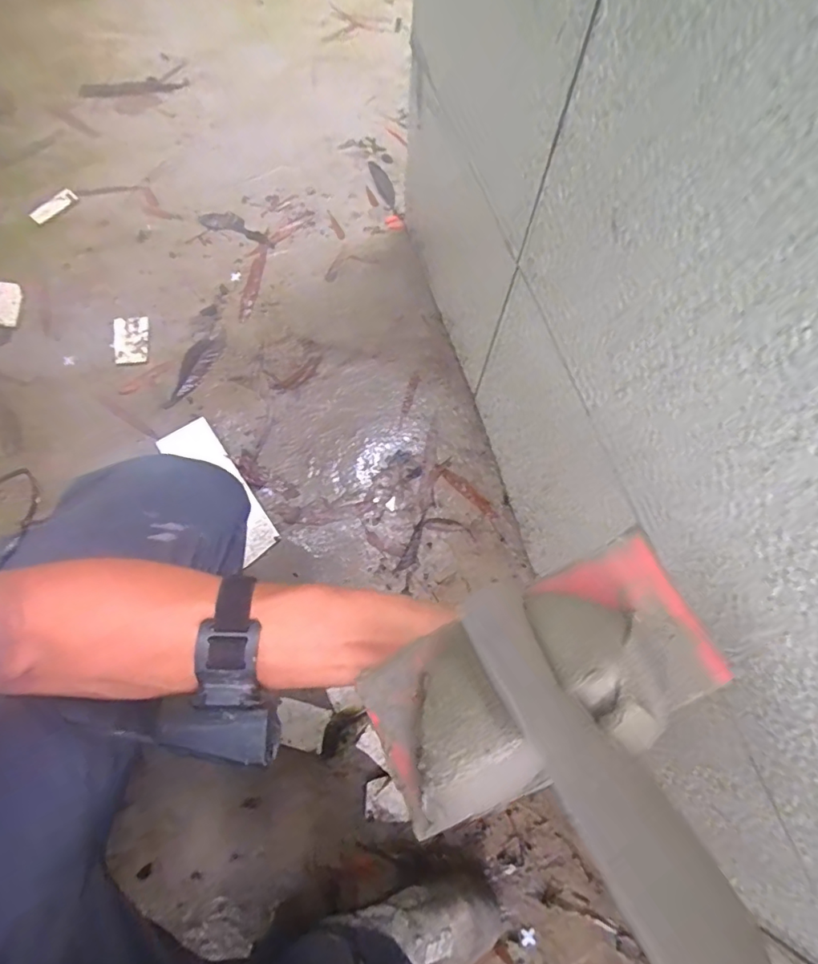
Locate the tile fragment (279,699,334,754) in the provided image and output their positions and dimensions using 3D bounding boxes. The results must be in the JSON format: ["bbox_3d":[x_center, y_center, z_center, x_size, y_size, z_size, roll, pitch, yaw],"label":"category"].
[{"bbox_3d":[-0.133,0.303,0.637,0.062,0.013,0.051,13,72,4],"label":"tile fragment"}]

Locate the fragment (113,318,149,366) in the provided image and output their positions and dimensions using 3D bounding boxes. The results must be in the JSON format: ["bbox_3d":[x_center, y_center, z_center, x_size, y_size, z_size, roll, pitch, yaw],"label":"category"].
[{"bbox_3d":[-0.428,-0.220,0.792,0.050,0.008,0.080,-9,82,-10],"label":"fragment"}]

